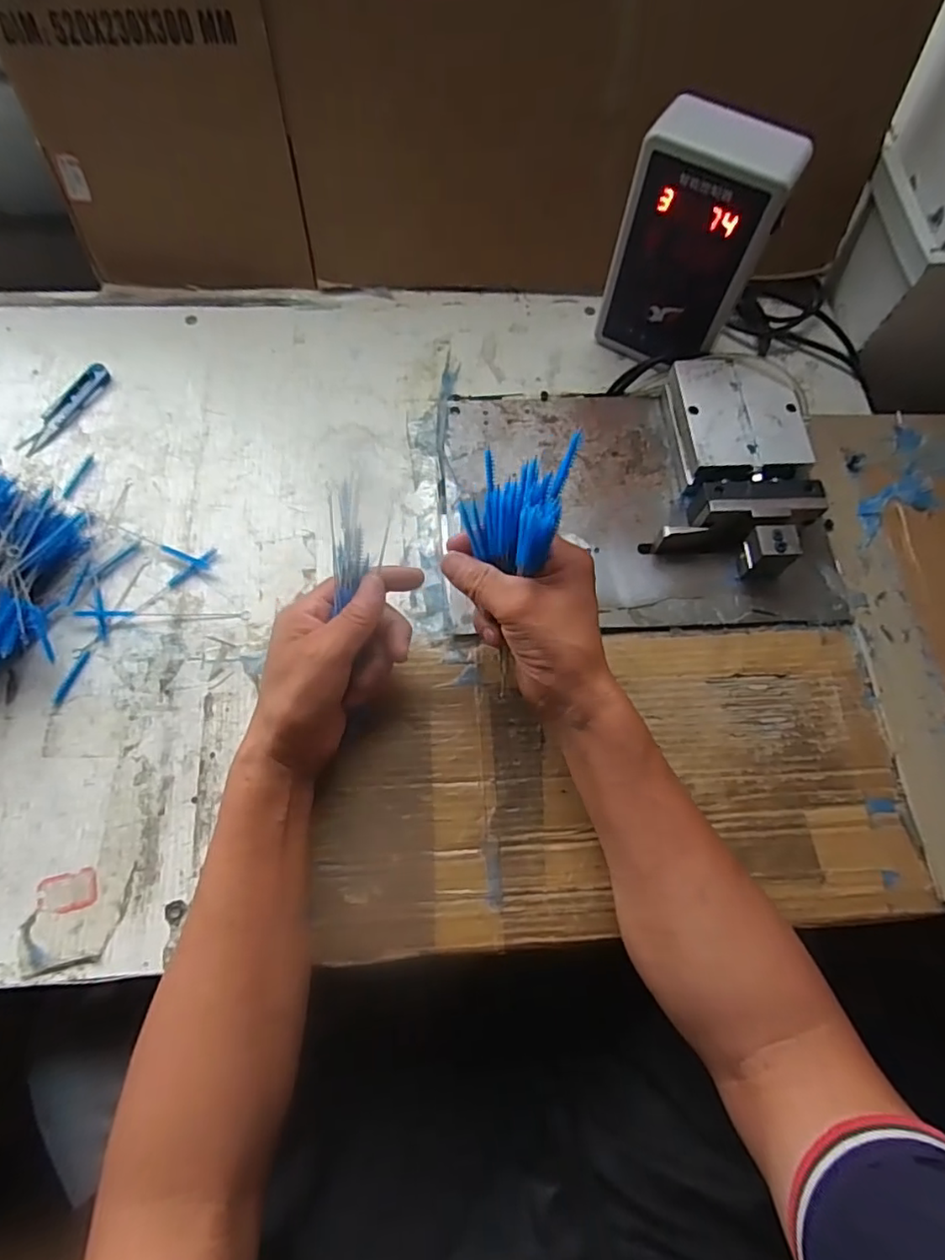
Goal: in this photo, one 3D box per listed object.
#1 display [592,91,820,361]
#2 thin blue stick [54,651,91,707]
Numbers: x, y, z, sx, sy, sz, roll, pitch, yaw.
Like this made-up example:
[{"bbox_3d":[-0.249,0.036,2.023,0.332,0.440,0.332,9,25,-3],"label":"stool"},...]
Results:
[{"bbox_3d":[0.177,-0.307,0.487,0.108,0.181,0.057,29,70,10],"label":"display"},{"bbox_3d":[-0.294,0.035,0.431,0.008,0.004,0.043,19,69,6],"label":"thin blue stick"}]

